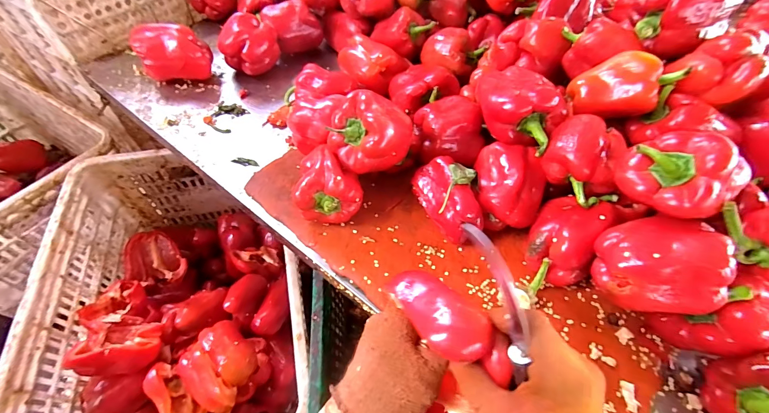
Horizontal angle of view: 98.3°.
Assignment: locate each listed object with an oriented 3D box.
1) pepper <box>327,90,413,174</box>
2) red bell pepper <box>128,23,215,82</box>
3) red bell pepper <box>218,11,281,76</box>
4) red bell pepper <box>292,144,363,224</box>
[{"bbox_3d":[-0.017,-0.090,0.401,0.102,0.071,0.082,10,53,2],"label":"pepper"},{"bbox_3d":[-0.356,-0.261,0.568,0.108,0.080,0.087,-29,61,-24],"label":"red bell pepper"},{"bbox_3d":[-0.240,-0.290,0.593,0.096,0.074,0.075,-14,56,-16],"label":"red bell pepper"},{"bbox_3d":[-0.068,-0.023,0.423,0.078,0.079,0.077,3,53,-4],"label":"red bell pepper"}]

